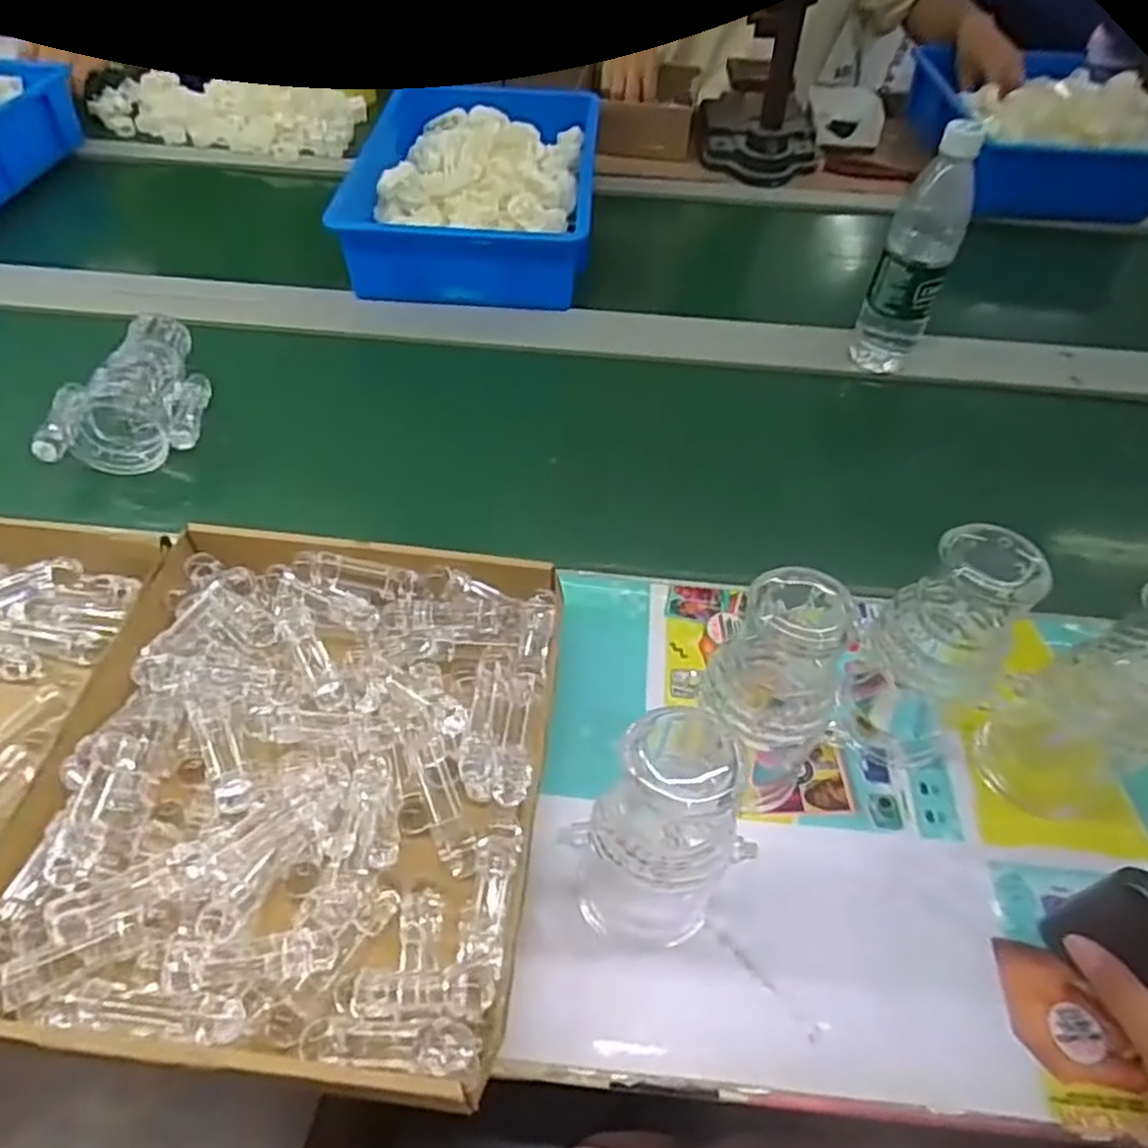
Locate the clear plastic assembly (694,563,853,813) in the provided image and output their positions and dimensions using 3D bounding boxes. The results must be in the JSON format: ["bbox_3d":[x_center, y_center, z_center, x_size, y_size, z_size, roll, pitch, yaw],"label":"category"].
[{"bbox_3d":[0.111,0.073,0.438,0.061,0.172,0.061,2,51,-2],"label":"clear plastic assembly"}]

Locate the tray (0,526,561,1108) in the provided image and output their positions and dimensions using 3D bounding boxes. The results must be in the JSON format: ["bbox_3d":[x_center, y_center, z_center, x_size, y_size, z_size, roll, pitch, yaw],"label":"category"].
[{"bbox_3d":[-0.164,0.115,0.463,0.282,0.049,0.310,7,51,2],"label":"tray"}]

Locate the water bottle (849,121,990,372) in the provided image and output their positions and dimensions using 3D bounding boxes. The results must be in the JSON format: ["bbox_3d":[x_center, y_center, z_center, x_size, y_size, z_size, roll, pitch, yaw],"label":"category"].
[{"bbox_3d":[0.317,-0.284,0.724,0.062,0.240,0.055,21,53,14],"label":"water bottle"}]

